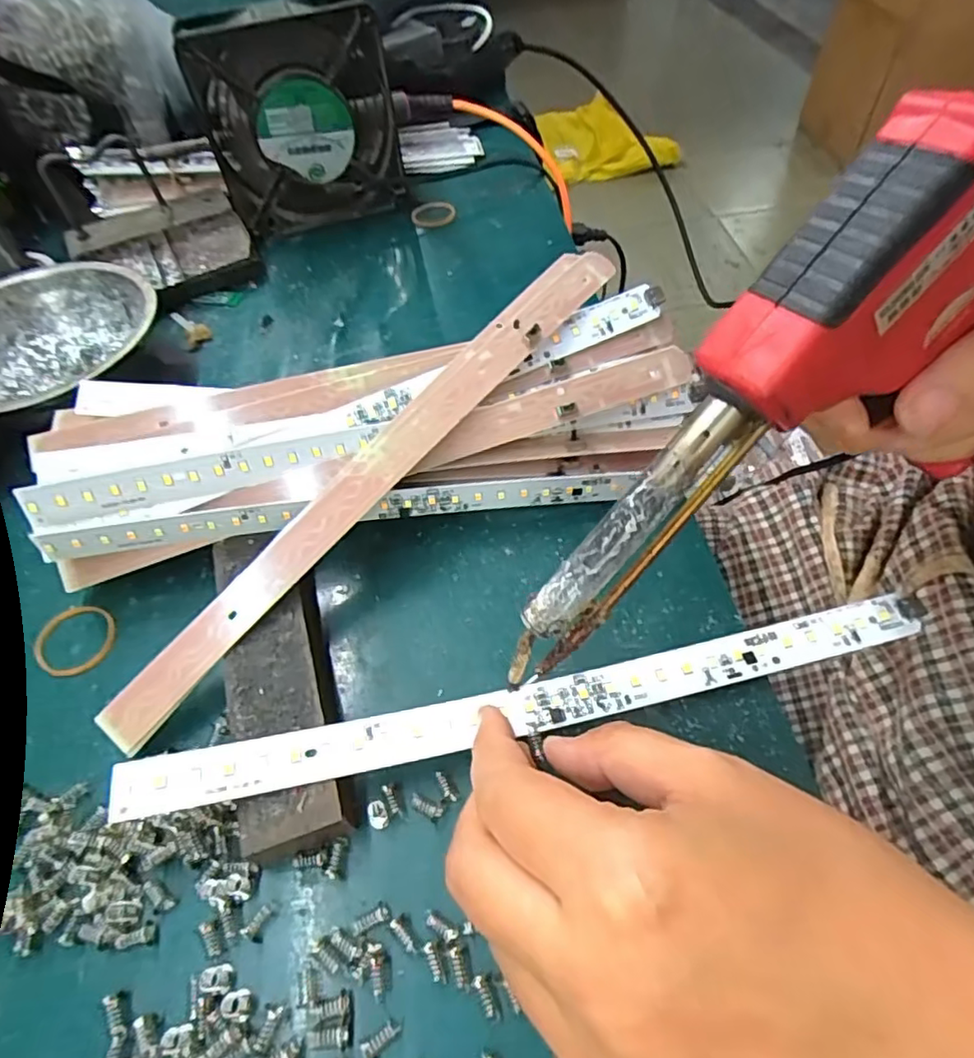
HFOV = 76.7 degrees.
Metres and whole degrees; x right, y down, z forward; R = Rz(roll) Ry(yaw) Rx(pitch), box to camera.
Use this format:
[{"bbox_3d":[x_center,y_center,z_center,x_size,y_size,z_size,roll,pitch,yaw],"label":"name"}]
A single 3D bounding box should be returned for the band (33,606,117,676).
[{"bbox_3d":[-0.172,0.045,0.257,0.034,0.004,0.031,-1,53,1],"label":"band"}]

